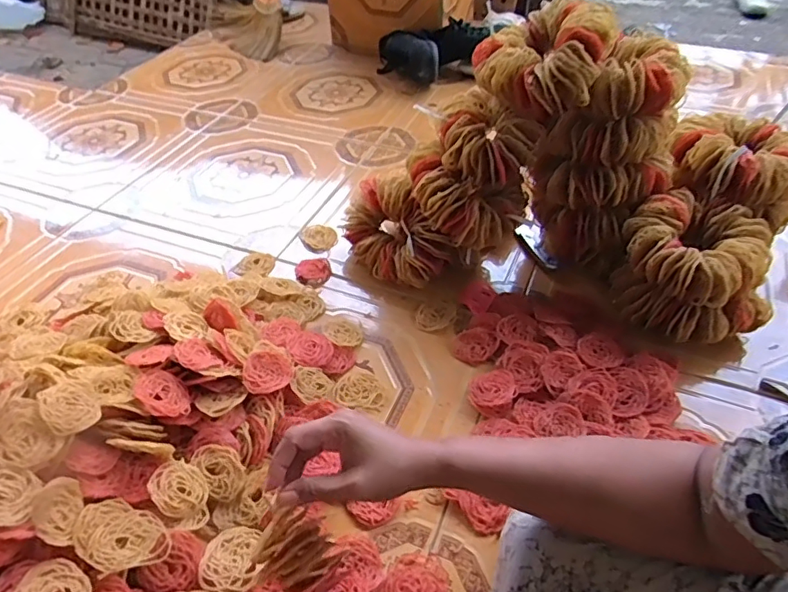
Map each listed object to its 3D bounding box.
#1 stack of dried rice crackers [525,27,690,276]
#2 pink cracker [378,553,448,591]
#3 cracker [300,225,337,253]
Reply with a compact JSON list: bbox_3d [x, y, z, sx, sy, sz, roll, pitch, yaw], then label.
[{"bbox_3d":[0.296,-0.196,0.769,0.165,0.272,0.168,21,49,22],"label":"stack of dried rice crackers"},{"bbox_3d":[0.018,0.285,0.534,0.057,0.008,0.064,23,50,23],"label":"pink cracker"},{"bbox_3d":[-0.128,-0.102,0.927,0.053,0.014,0.060,-22,48,-19],"label":"cracker"}]

